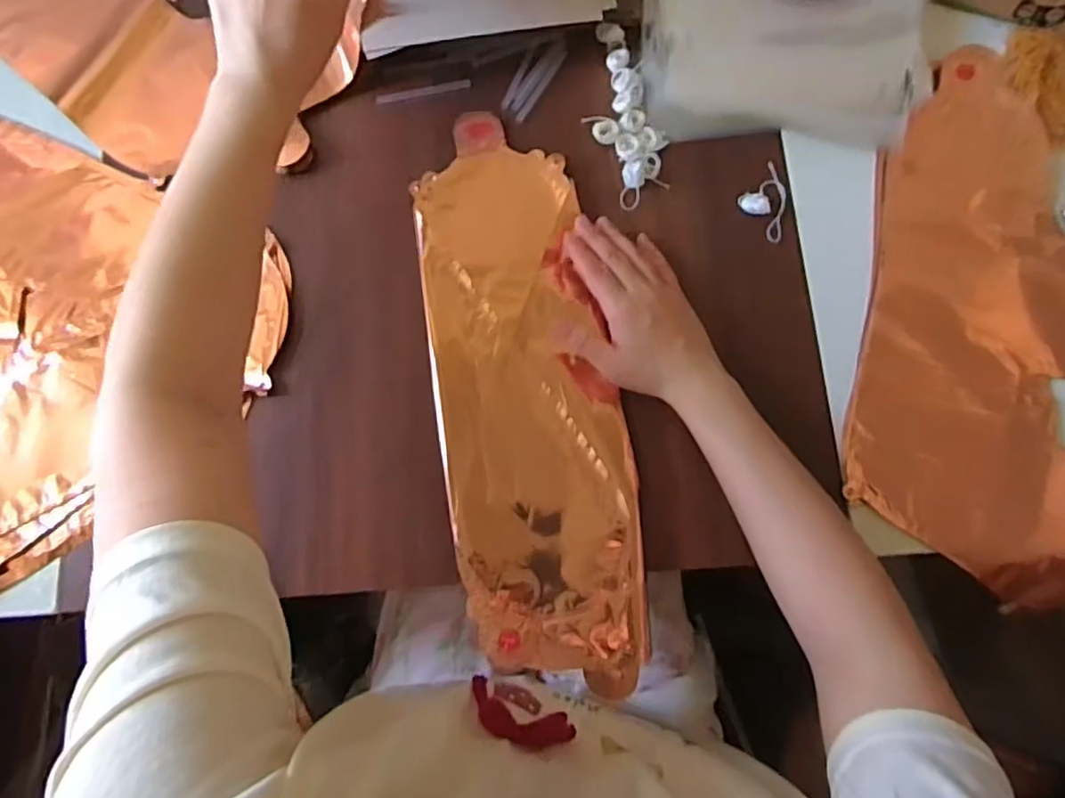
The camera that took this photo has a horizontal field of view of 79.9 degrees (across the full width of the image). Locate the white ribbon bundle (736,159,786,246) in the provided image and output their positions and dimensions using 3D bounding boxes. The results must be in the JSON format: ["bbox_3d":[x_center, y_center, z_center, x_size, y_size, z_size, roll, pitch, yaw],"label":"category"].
[{"bbox_3d":[0.190,-0.165,0.521,0.038,0.009,0.073,12,77,2],"label":"white ribbon bundle"}]

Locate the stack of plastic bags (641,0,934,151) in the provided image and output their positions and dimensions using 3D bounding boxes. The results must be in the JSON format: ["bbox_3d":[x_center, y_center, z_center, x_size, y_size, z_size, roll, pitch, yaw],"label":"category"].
[{"bbox_3d":[0.222,-0.337,0.549,0.248,0.035,0.233,2,77,-1],"label":"stack of plastic bags"}]

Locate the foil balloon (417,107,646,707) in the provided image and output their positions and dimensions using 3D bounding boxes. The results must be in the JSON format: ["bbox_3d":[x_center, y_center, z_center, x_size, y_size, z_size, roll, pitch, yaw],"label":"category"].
[{"bbox_3d":[-0.007,-0.013,0.482,0.131,0.013,0.430,-10,78,-4],"label":"foil balloon"}]

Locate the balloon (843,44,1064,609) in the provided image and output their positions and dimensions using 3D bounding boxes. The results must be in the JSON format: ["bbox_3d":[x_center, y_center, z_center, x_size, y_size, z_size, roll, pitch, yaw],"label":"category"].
[{"bbox_3d":[0.374,-0.074,0.507,0.216,0.029,0.438,14,77,2],"label":"balloon"}]

